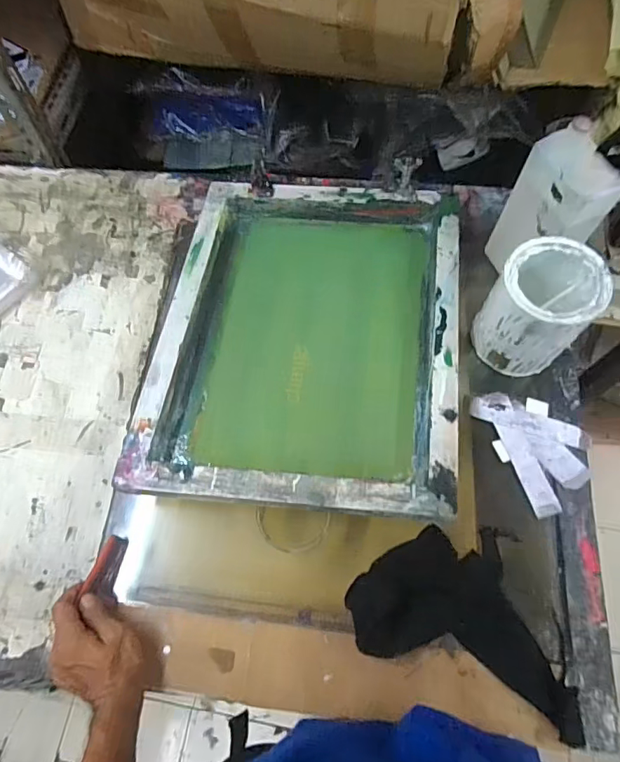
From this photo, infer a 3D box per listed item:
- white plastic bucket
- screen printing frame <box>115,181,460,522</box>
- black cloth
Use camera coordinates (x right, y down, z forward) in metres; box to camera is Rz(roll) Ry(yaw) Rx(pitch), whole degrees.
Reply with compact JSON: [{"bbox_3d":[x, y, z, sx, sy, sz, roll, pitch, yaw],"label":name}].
[{"bbox_3d":[0.273,-0.086,0.575,0.113,0.137,0.113,42,75,16],"label":"white plastic bucket"},{"bbox_3d":[-0.001,-0.065,0.610,0.362,0.046,0.453,6,65,4],"label":"screen printing frame"},{"bbox_3d":[0.175,0.245,0.513,0.245,0.026,0.155,20,70,9],"label":"black cloth"}]

